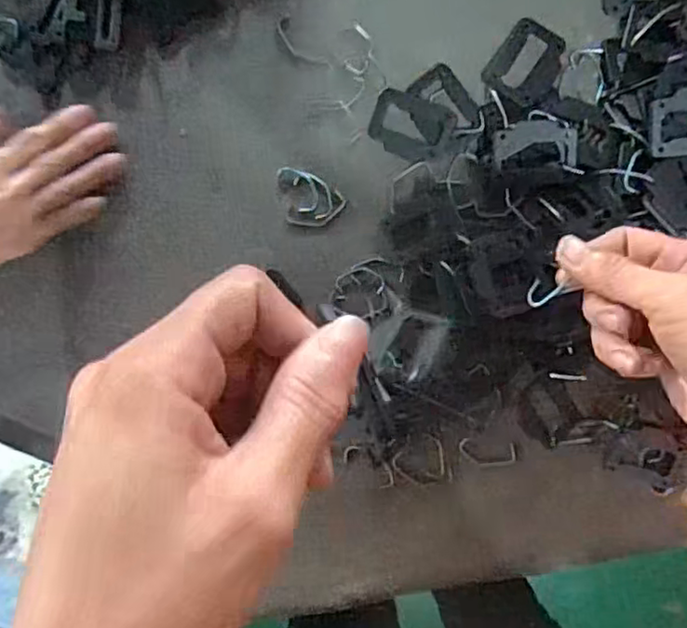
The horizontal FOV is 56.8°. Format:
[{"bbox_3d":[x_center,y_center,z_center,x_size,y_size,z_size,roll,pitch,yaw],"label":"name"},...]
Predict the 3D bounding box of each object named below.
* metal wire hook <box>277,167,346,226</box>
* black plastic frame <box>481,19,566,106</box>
[{"bbox_3d":[-0.023,-0.076,0.421,0.046,0.004,0.035,13,92,3],"label":"metal wire hook"},{"bbox_3d":[0.117,-0.160,0.405,0.041,0.004,0.049,34,94,0],"label":"black plastic frame"}]

